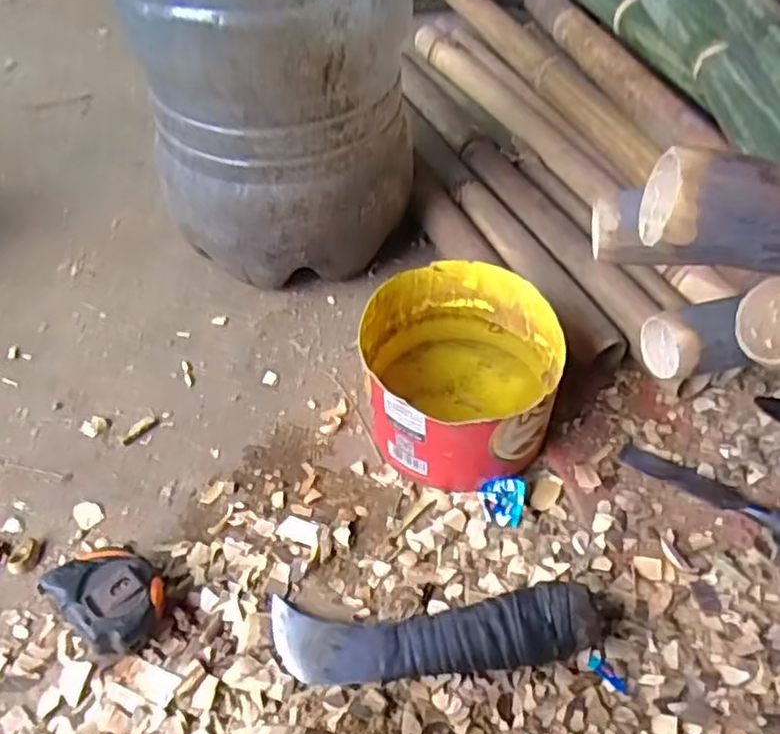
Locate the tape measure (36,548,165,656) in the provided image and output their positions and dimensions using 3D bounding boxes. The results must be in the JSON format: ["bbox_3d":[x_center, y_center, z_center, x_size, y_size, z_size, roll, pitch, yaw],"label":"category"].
[{"bbox_3d":[-0.184,0.155,0.466,0.068,0.039,0.056,33,54,24],"label":"tape measure"}]

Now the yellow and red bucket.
[{"bbox_3d":[0.055,0.007,0.561,0.149,0.110,0.160,-10,49,-13],"label":"yellow and red bucket"}]

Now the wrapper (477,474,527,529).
[{"bbox_3d":[0.084,0.101,0.530,0.034,0.021,0.034,10,48,6],"label":"wrapper"}]

